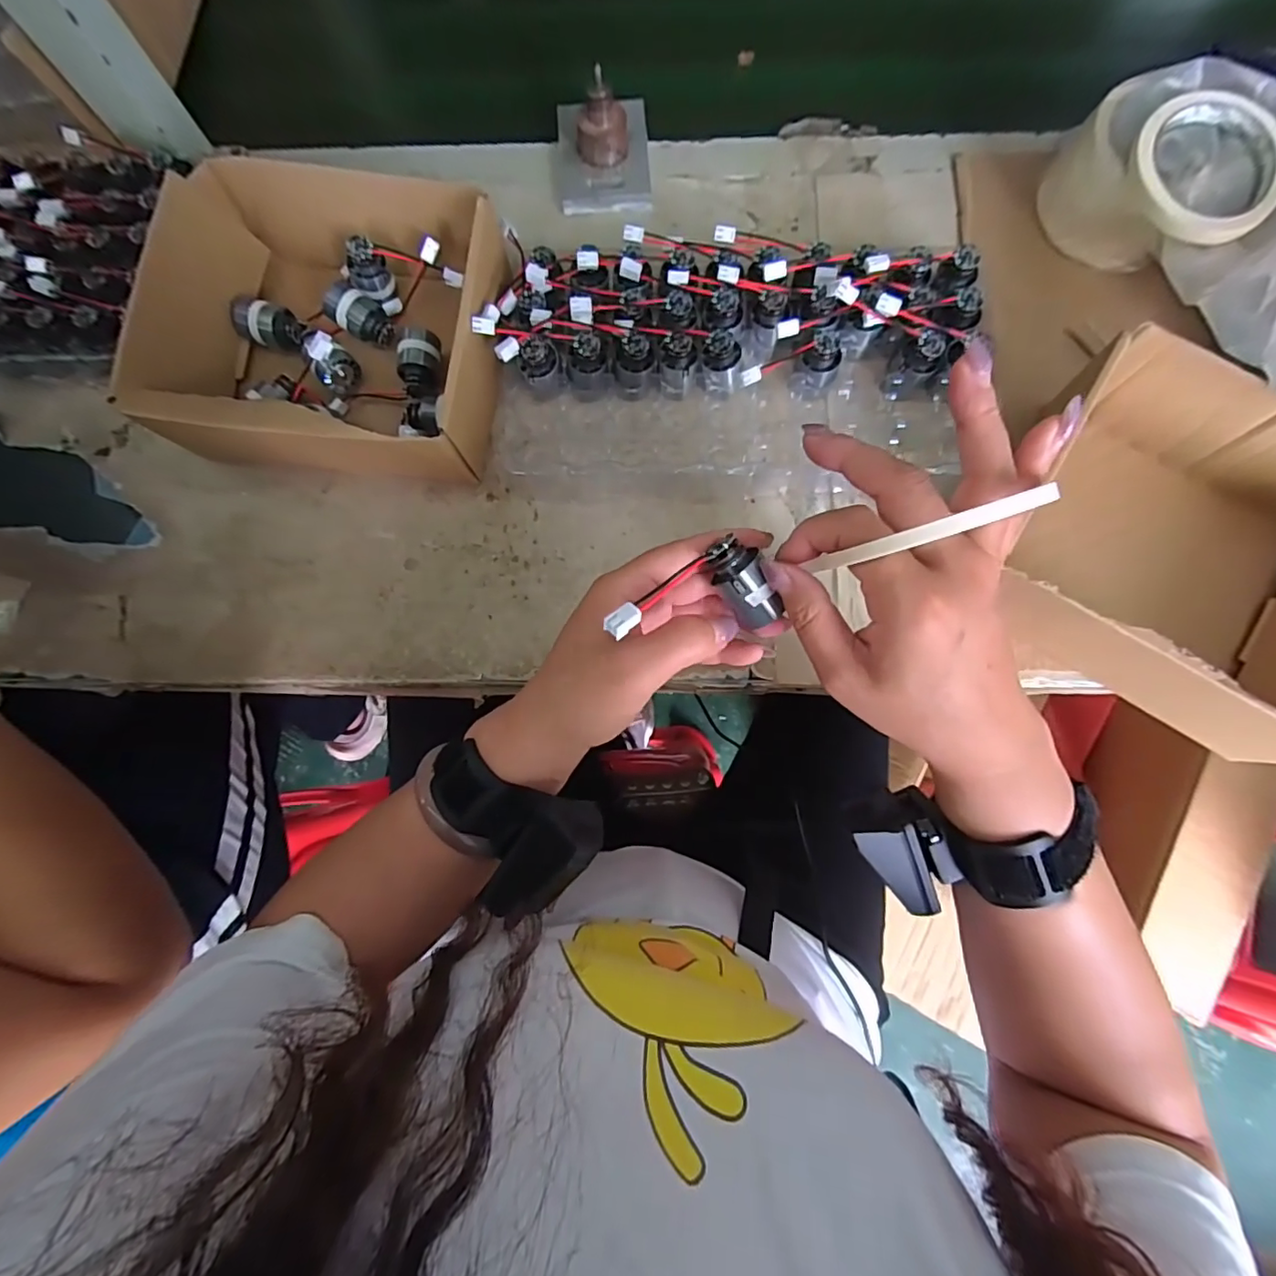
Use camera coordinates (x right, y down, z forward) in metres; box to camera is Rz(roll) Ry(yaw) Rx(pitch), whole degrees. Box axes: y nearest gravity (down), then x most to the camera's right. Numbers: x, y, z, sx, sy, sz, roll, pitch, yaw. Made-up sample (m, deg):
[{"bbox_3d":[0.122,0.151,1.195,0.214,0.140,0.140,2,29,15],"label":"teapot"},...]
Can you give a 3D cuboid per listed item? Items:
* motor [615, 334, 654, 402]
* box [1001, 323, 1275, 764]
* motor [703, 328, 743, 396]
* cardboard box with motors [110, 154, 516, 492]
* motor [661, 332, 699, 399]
[{"bbox_3d":[-0.003,-0.187,0.386,0.026,0.036,0.026,1,78,2],"label":"motor"},{"bbox_3d":[0.336,-0.052,0.347,0.207,0.089,0.188,34,81,8],"label":"box"},{"bbox_3d":[0.058,-0.189,0.384,0.026,0.040,0.025,-7,78,0],"label":"motor"},{"bbox_3d":[-0.205,-0.221,0.382,0.213,0.069,0.201,7,81,1],"label":"cardboard box with motors"},{"bbox_3d":[0.028,-0.188,0.386,0.025,0.036,0.025,9,78,4],"label":"motor"}]

